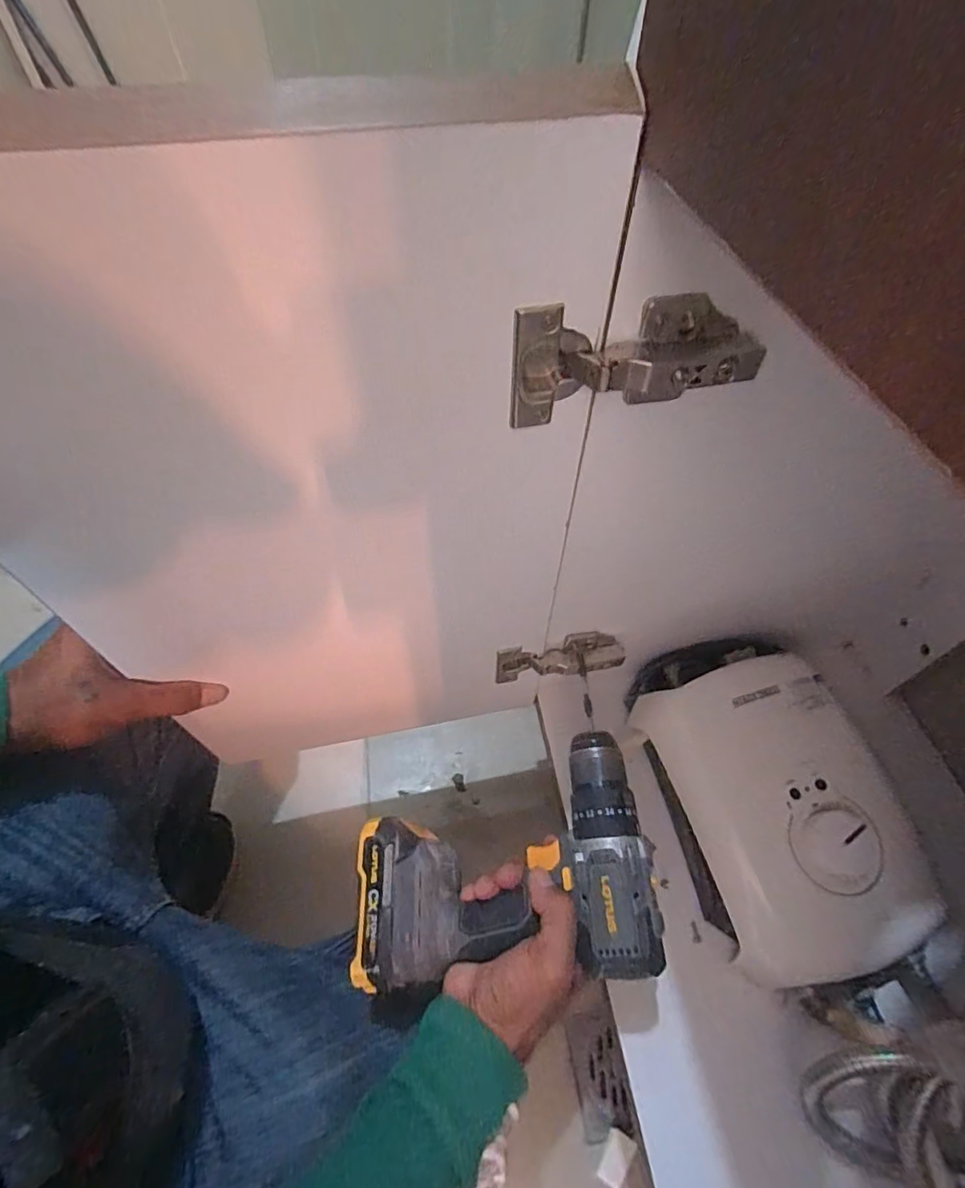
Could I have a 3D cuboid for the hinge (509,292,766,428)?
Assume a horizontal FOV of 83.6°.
[{"bbox_3d":[0.073,-0.111,0.264,0.117,0.058,0.021,-1,54,-2],"label":"hinge"}]

